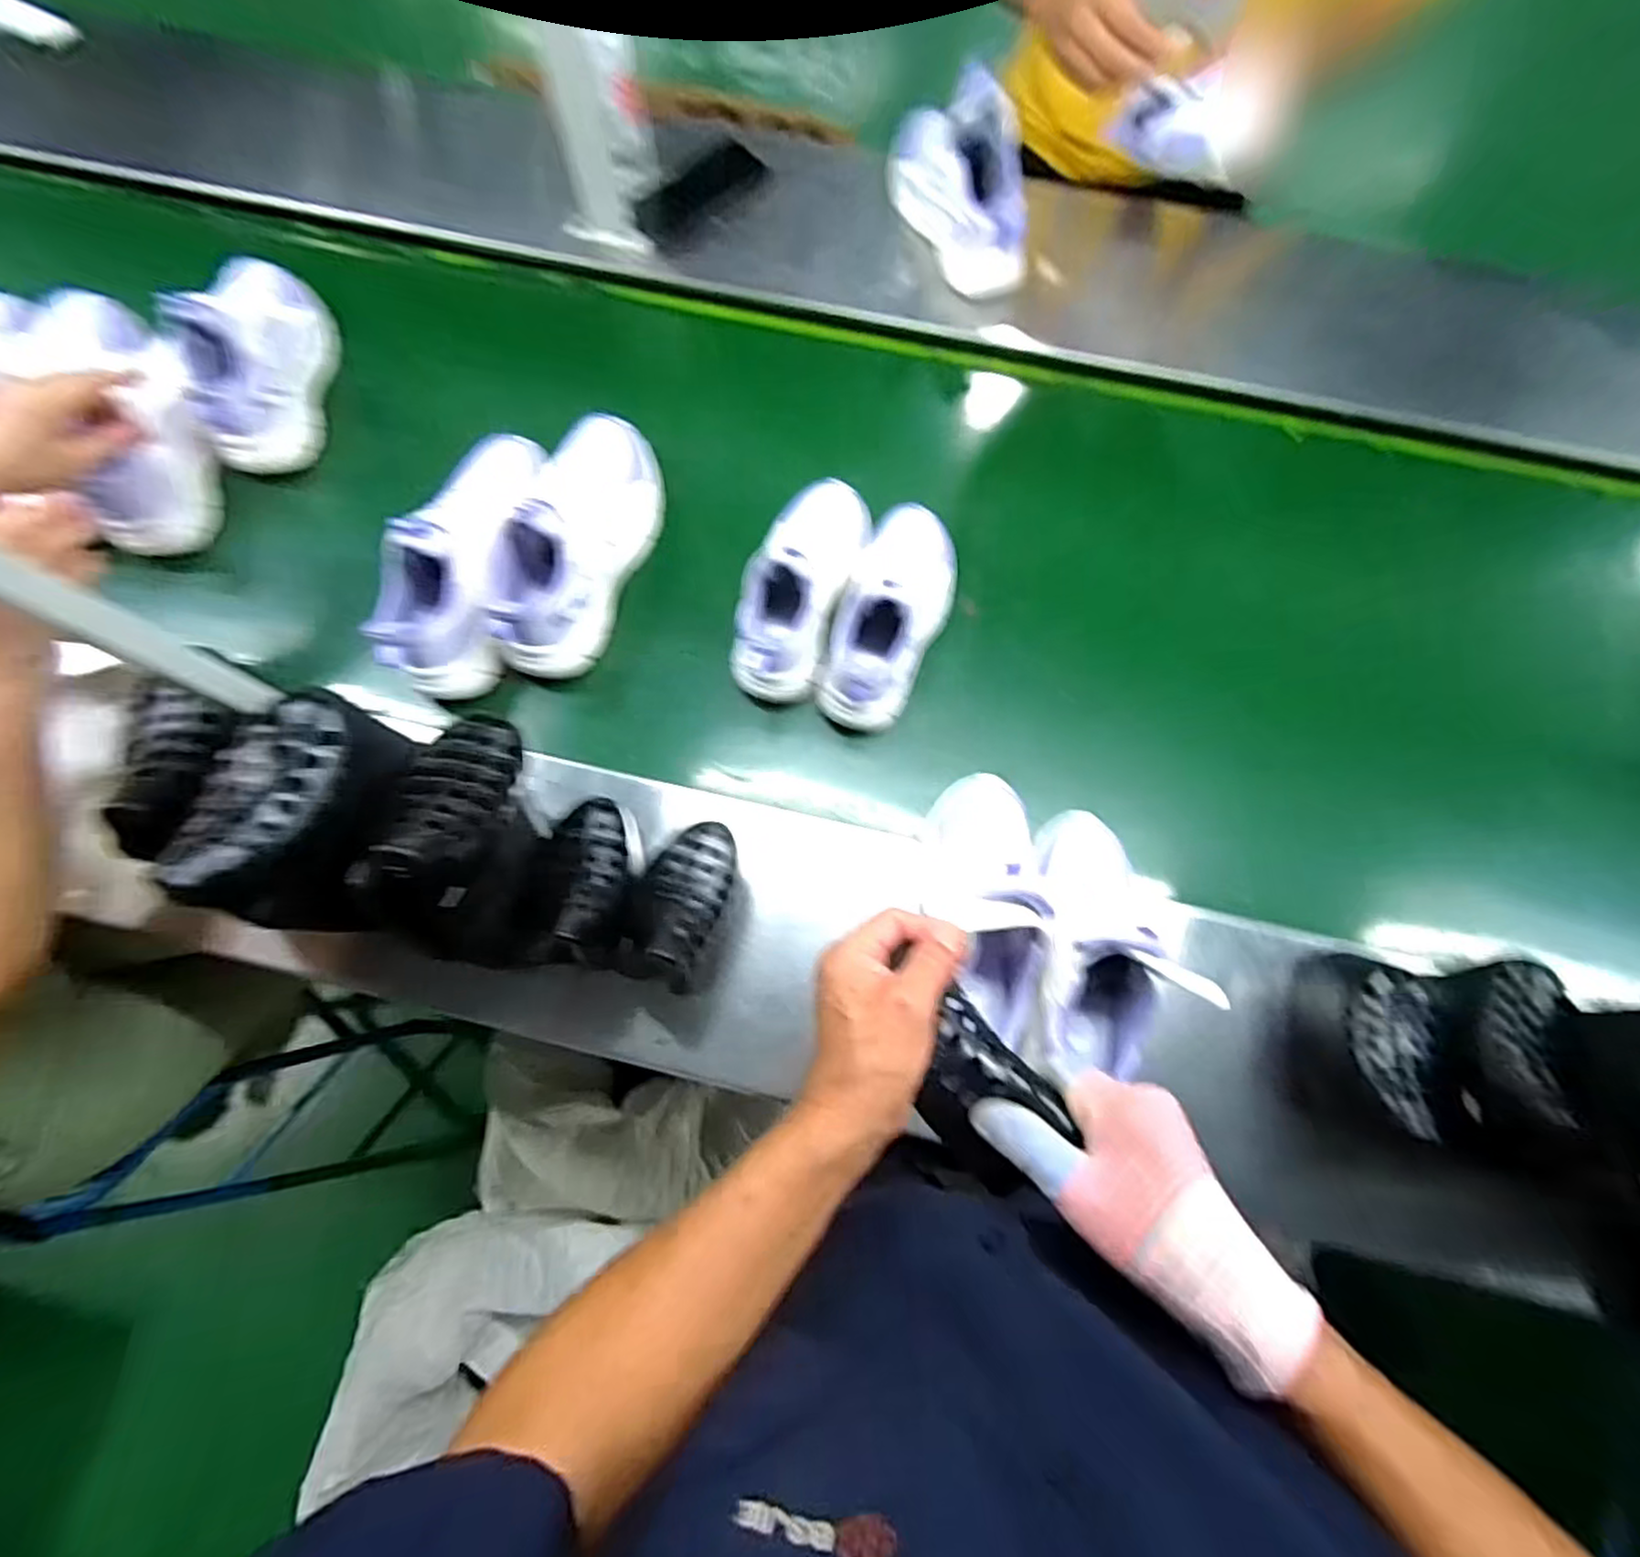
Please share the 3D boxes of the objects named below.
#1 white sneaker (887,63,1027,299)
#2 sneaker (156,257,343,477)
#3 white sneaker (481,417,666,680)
[{"bbox_3d":[0.154,-0.636,0.764,0.076,0.136,0.205,-23,77,-8],"label":"white sneaker"},{"bbox_3d":[-0.579,-0.453,0.735,0.084,0.101,0.228,-3,76,-3],"label":"sneaker"},{"bbox_3d":[-0.237,-0.241,0.696,0.104,0.119,0.274,15,75,2],"label":"white sneaker"}]

